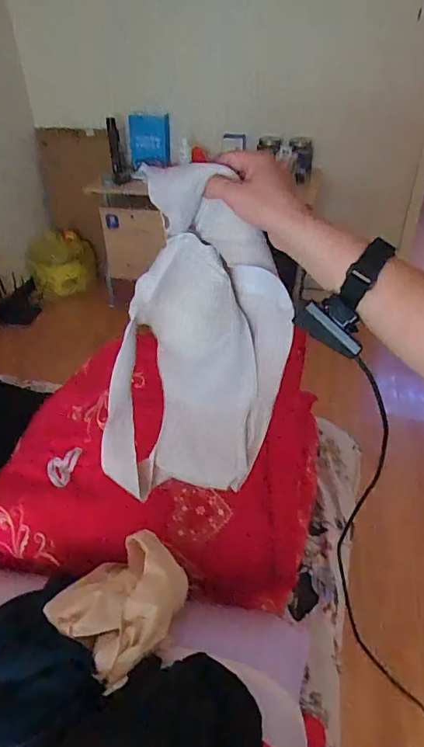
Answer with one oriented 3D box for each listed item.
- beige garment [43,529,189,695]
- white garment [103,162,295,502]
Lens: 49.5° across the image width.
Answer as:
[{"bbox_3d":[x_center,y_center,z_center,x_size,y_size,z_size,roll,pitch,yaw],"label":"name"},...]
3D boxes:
[{"bbox_3d":[-0.116,0.309,0.625,0.159,0.065,0.169,26,47,36],"label":"beige garment"},{"bbox_3d":[-0.039,-0.034,0.573,0.241,0.389,0.135,6,38,17],"label":"white garment"}]

